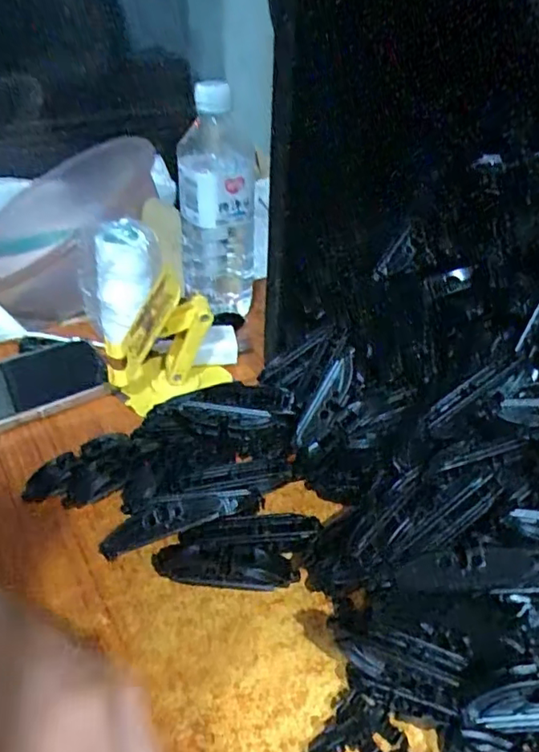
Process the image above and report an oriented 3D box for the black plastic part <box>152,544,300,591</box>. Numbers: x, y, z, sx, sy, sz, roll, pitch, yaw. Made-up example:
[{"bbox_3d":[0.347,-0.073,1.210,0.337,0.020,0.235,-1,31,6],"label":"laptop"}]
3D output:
[{"bbox_3d":[-0.026,0.110,0.334,0.083,0.018,0.021,3,36,0],"label":"black plastic part"}]

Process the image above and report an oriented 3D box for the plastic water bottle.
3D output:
[{"bbox_3d":[-0.050,-0.158,0.533,0.070,0.197,0.062,-2,36,-6],"label":"plastic water bottle"}]

